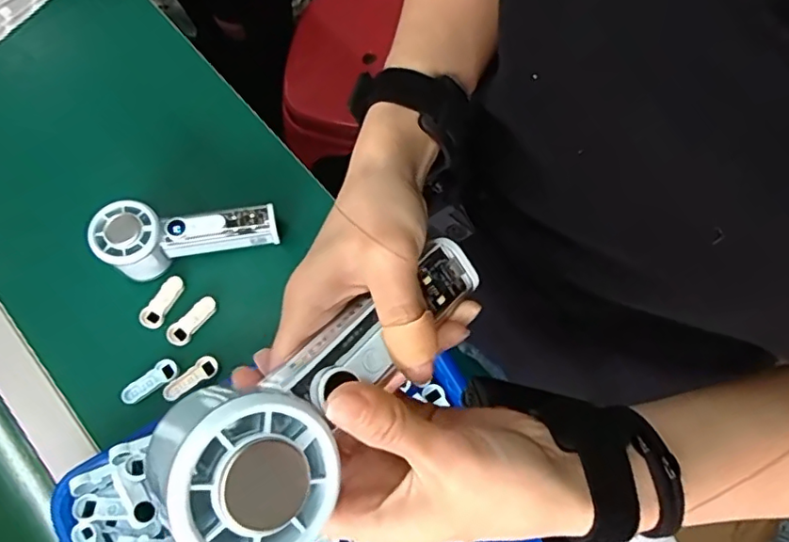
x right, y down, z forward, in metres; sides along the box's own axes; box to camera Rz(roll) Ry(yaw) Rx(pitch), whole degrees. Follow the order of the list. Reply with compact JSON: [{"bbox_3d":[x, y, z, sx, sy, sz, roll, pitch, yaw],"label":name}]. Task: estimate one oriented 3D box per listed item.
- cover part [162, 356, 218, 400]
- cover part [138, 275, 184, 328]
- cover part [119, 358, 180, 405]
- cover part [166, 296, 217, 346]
[{"bbox_3d":[-0.176,0.092,0.500,0.050,0.004,0.019,-33,76,-8],"label":"cover part"},{"bbox_3d":[-0.209,0.028,0.522,0.021,0.004,0.051,31,76,10],"label":"cover part"},{"bbox_3d":[-0.211,0.097,0.501,0.050,0.008,0.019,-40,77,-10],"label":"cover part"},{"bbox_3d":[-0.180,0.045,0.517,0.051,0.005,0.020,-43,77,-11],"label":"cover part"}]

